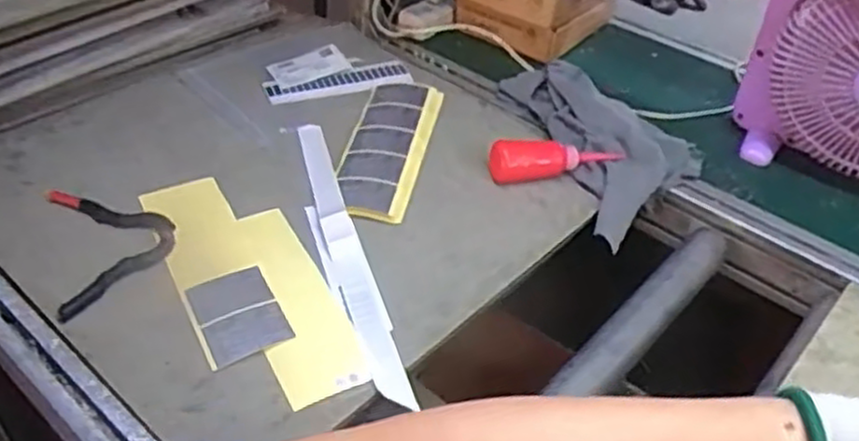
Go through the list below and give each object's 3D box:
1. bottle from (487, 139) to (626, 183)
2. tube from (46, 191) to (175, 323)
[{"bbox_3d":[0.150,-0.068,0.876,0.163,0.042,0.045,1,41,-5],"label":"bottle"},{"bbox_3d":[-0.328,0.017,0.774,0.116,0.030,0.187,-13,44,-19],"label":"tube"}]

